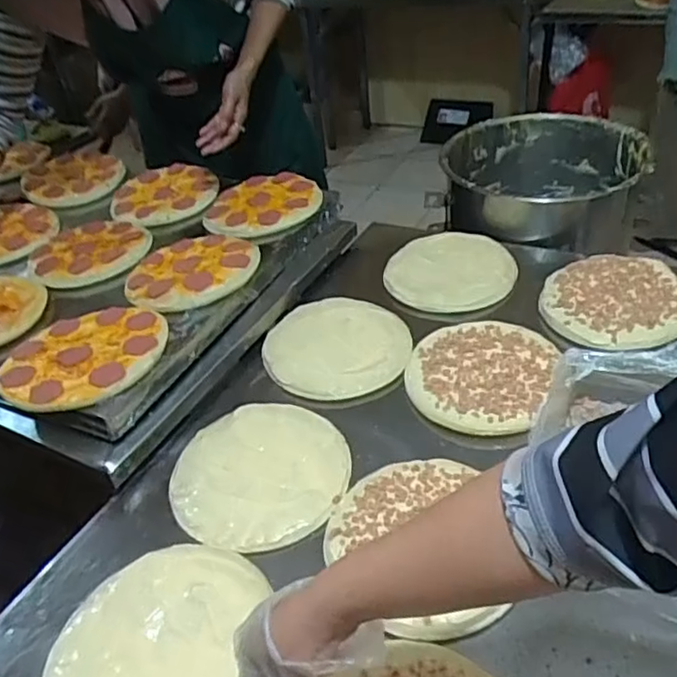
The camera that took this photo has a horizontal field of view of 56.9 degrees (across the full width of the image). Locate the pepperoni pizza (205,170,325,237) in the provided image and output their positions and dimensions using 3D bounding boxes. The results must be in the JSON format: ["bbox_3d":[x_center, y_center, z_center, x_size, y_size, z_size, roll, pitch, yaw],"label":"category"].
[{"bbox_3d":[-0.133,-0.225,1.055,0.179,0.019,0.193,-7,43,7],"label":"pepperoni pizza"}]

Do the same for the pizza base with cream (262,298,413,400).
[{"bbox_3d":[-0.002,0.003,0.869,0.193,0.020,0.195,3,38,13],"label":"pizza base with cream"}]

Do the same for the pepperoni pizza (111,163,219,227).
[{"bbox_3d":[-0.324,-0.276,1.146,0.187,0.020,0.202,-21,39,-17],"label":"pepperoni pizza"}]

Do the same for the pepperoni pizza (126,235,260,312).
[{"bbox_3d":[-0.214,-0.104,0.914,0.190,0.019,0.179,-5,37,4],"label":"pepperoni pizza"}]

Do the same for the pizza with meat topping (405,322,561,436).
[{"bbox_3d":[0.181,0.046,0.807,0.175,0.031,0.180,-5,37,4],"label":"pizza with meat topping"}]

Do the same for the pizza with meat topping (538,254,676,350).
[{"bbox_3d":[0.389,-0.059,0.876,0.189,0.023,0.187,12,41,23],"label":"pizza with meat topping"}]

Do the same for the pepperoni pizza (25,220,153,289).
[{"bbox_3d":[-0.404,-0.141,1.014,0.175,0.024,0.171,-5,37,3],"label":"pepperoni pizza"}]

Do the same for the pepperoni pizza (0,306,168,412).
[{"bbox_3d":[-0.315,0.021,0.787,0.194,0.029,0.179,-9,37,-1],"label":"pepperoni pizza"}]

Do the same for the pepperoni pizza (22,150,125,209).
[{"bbox_3d":[-0.519,-0.317,1.221,0.180,0.034,0.200,-25,41,-22],"label":"pepperoni pizza"}]

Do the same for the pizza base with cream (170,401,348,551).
[{"bbox_3d":[-0.087,0.149,0.713,0.182,0.028,0.193,-5,37,4],"label":"pizza base with cream"}]

